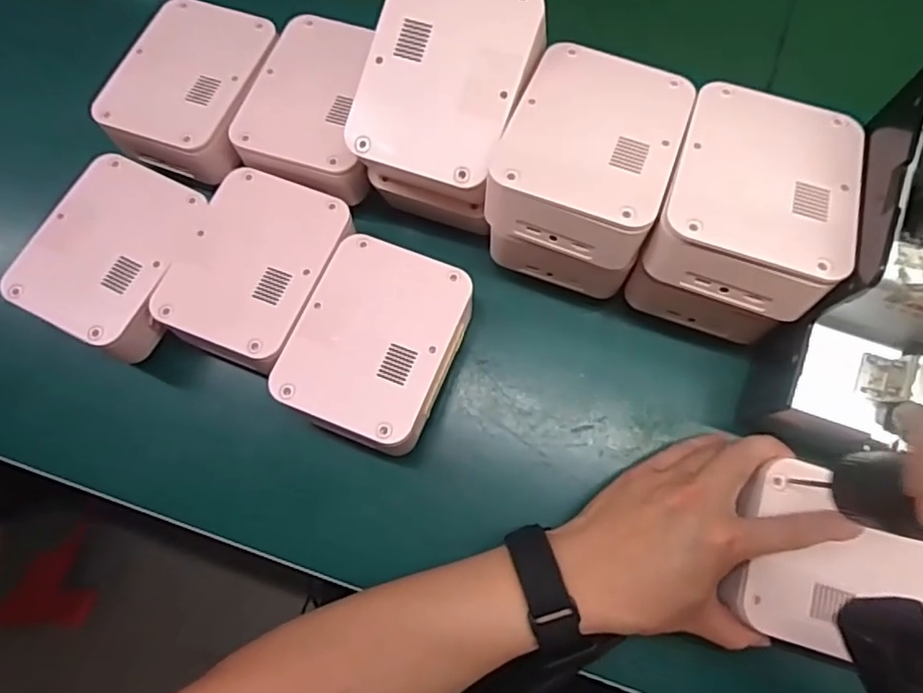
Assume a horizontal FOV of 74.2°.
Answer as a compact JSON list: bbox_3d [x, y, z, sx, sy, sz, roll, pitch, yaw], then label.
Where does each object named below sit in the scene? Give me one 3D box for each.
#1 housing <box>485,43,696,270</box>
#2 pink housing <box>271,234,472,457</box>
[{"bbox_3d":[0.078,-0.121,0.367,0.097,0.036,0.127,20,74,8],"label":"housing"},{"bbox_3d":[-0.056,0.000,0.421,0.099,0.057,0.129,21,75,8],"label":"pink housing"}]

